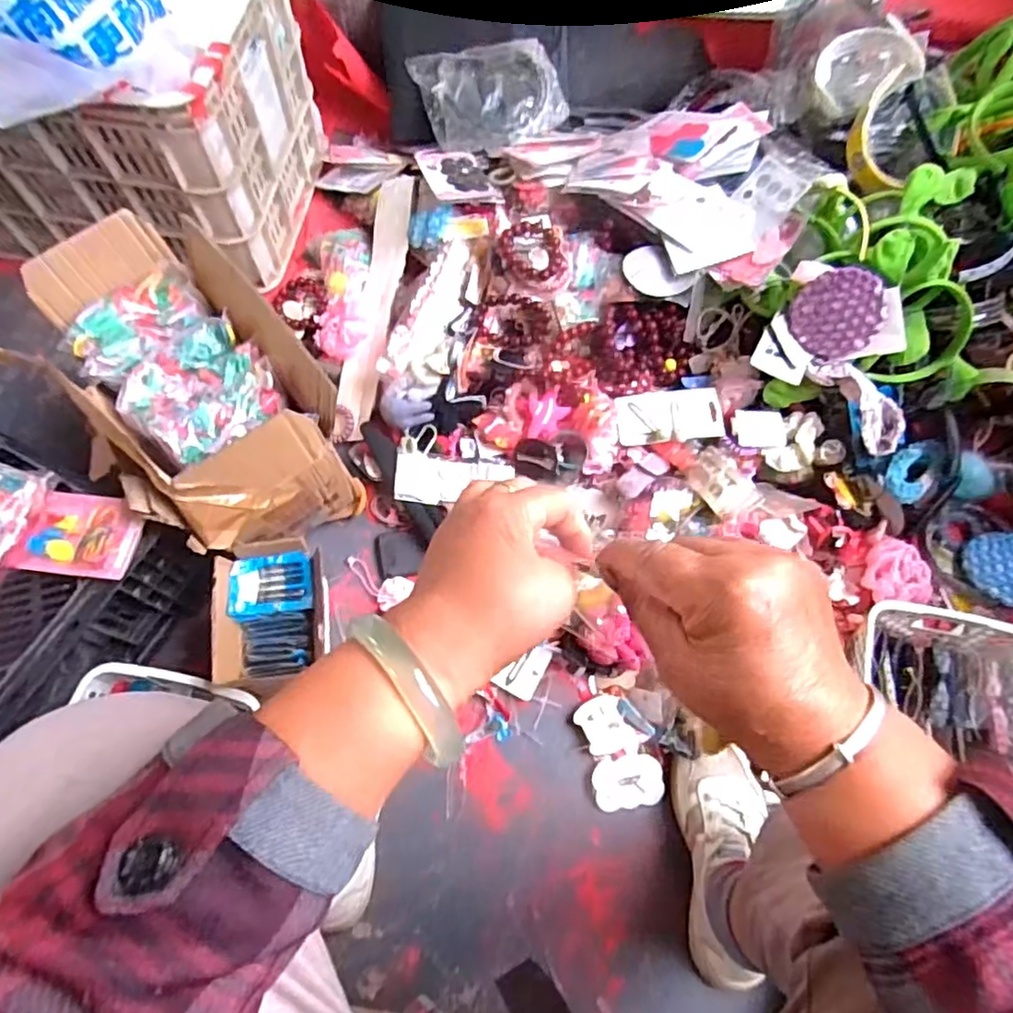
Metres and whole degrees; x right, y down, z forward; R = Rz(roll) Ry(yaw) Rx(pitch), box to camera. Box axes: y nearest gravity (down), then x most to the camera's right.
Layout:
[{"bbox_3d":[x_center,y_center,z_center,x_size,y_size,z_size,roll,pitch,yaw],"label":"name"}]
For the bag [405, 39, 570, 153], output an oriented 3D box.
[{"bbox_3d":[-0.027,-0.613,0.954,0.186,0.066,0.176,-19,70,-10],"label":"bag"}]

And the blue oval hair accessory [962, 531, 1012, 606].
[{"bbox_3d":[0.635,0.078,0.818,0.092,0.017,0.096,-23,58,5],"label":"blue oval hair accessory"}]

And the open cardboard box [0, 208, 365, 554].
[{"bbox_3d":[-0.338,-0.108,0.725,0.211,0.248,0.343,-39,75,-16],"label":"open cardboard box"}]

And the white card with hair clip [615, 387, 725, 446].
[{"bbox_3d":[0.203,-0.116,0.806,0.125,0.010,0.072,-5,69,-5],"label":"white card with hair clip"}]

